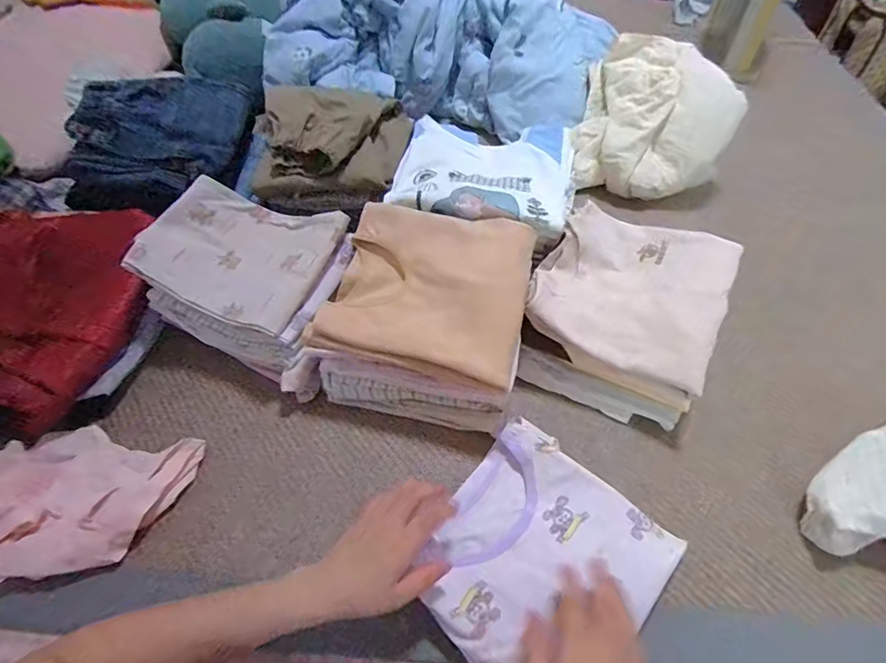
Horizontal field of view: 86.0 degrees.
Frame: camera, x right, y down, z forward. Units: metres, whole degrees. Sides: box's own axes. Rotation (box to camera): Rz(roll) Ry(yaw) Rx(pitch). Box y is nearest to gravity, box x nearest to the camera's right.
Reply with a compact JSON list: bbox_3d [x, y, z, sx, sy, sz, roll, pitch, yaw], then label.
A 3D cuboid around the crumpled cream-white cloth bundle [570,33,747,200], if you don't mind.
[{"bbox_3d":[0.369,-0.381,0.839,0.242,0.163,0.241,9,54,7],"label":"crumpled cream-white cloth bundle"}]

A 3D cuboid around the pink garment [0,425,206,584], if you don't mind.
[{"bbox_3d":[-0.404,0.181,0.517,0.224,0.052,0.161,7,53,5],"label":"pink garment"}]

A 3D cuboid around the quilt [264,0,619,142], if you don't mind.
[{"bbox_3d":[-0.019,-0.603,0.966,0.628,0.234,0.346,1,53,1],"label":"quilt"}]

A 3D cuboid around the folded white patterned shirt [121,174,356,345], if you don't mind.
[{"bbox_3d":[-0.262,-0.104,0.618,0.243,0.074,0.175,18,55,13],"label":"folded white patterned shirt"}]

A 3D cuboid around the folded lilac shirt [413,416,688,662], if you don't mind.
[{"bbox_3d":[0.092,0.221,0.470,0.206,0.022,0.214,38,62,25],"label":"folded lilac shirt"}]

